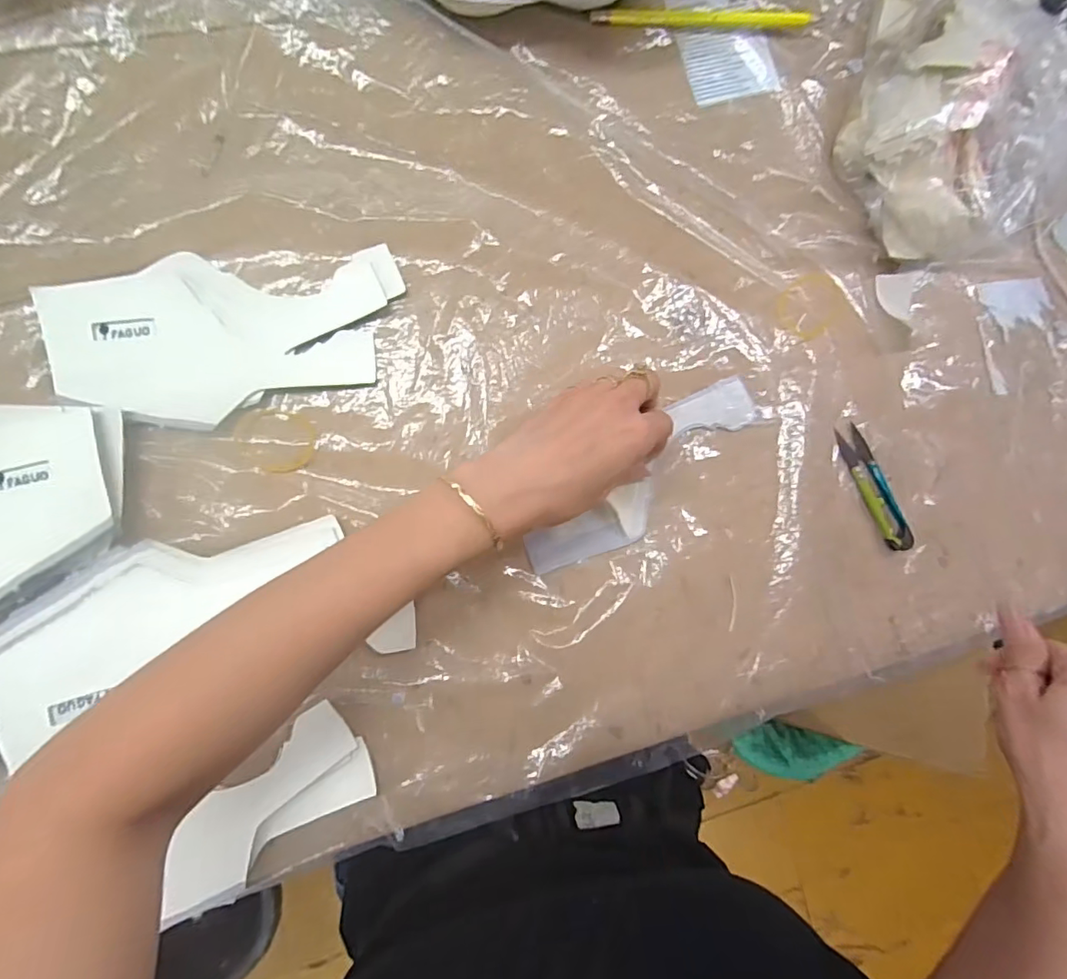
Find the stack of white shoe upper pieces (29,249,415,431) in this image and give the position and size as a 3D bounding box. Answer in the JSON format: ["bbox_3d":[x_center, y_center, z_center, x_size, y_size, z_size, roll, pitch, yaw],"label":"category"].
[{"bbox_3d":[-0.187,-0.094,0.335,0.201,0.008,0.100,-6,89,-8],"label":"stack of white shoe upper pieces"}]

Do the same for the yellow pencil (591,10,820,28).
[{"bbox_3d":[0.125,-0.343,0.392,0.168,0.007,0.012,-5,88,-8],"label":"yellow pencil"}]

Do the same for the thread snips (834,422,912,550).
[{"bbox_3d":[0.251,-0.001,0.396,0.024,0.007,0.095,-25,91,-8],"label":"thread snips"}]

